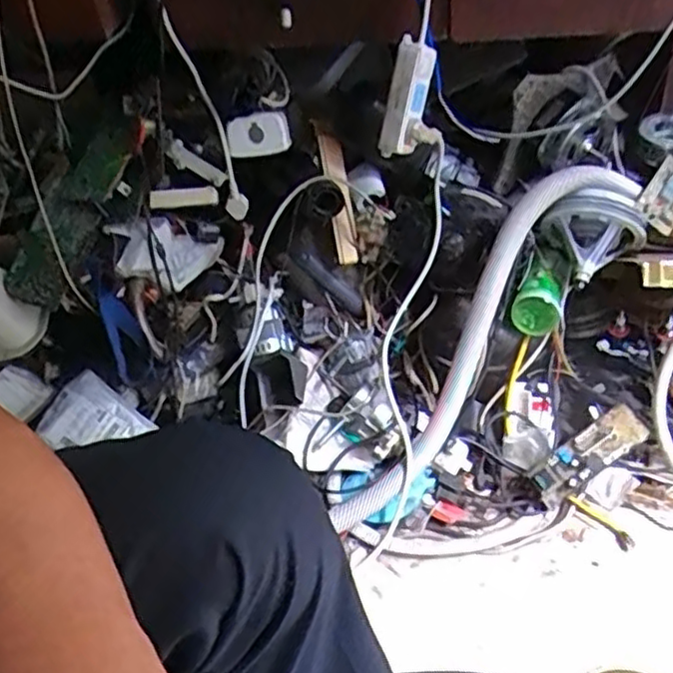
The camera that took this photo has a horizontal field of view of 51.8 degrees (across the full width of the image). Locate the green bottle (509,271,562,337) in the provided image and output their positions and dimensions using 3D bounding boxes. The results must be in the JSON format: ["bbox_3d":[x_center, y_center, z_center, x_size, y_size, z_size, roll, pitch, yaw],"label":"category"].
[{"bbox_3d":[0.294,-0.051,1.011,0.067,0.063,0.080,8,36,18],"label":"green bottle"}]

